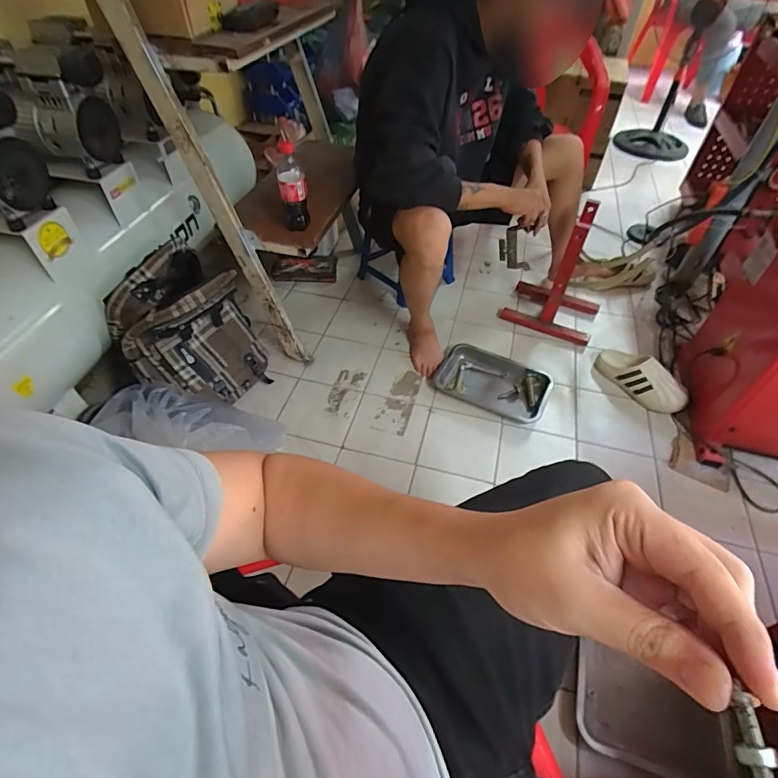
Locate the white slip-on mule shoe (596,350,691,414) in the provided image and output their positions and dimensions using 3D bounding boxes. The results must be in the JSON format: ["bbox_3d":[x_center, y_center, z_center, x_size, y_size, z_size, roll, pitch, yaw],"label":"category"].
[{"bbox_3d":[0.725,-0.035,1.326,0.086,0.094,0.268,-27,54,-23],"label":"white slip-on mule shoe"}]

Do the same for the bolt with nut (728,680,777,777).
[{"bbox_3d":[0.114,0.114,0.141,0.008,0.006,0.035,3,58,1],"label":"bolt with nut"}]

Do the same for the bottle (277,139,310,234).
[{"bbox_3d":[-0.223,-0.463,1.058,0.062,0.194,0.053,-9,49,-9],"label":"bottle"}]

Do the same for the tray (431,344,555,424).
[{"bbox_3d":[0.307,-0.024,1.350,0.310,0.035,0.197,21,51,16],"label":"tray"}]

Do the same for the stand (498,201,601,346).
[{"bbox_3d":[0.552,-0.373,1.446,0.292,0.354,0.201,20,51,16],"label":"stand"}]

